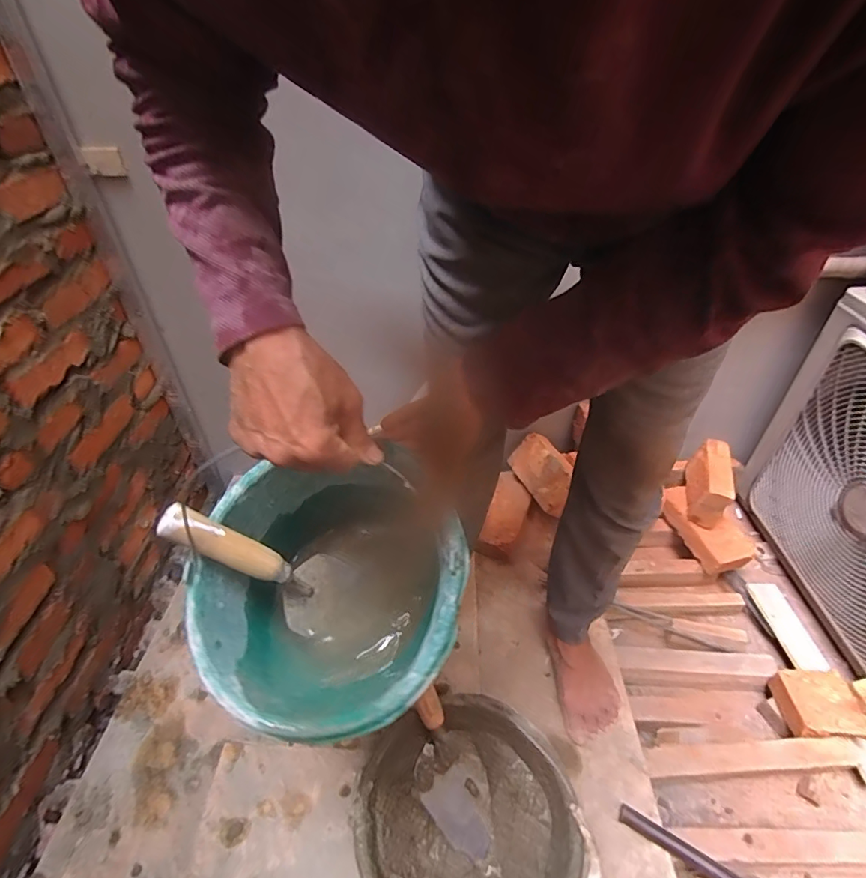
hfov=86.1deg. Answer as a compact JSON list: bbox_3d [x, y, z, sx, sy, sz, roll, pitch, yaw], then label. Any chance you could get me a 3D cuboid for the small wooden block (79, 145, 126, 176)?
[{"bbox_3d":[-0.539,-0.455,0.759,0.053,0.043,0.012,-23,45,-23],"label":"small wooden block"}]

